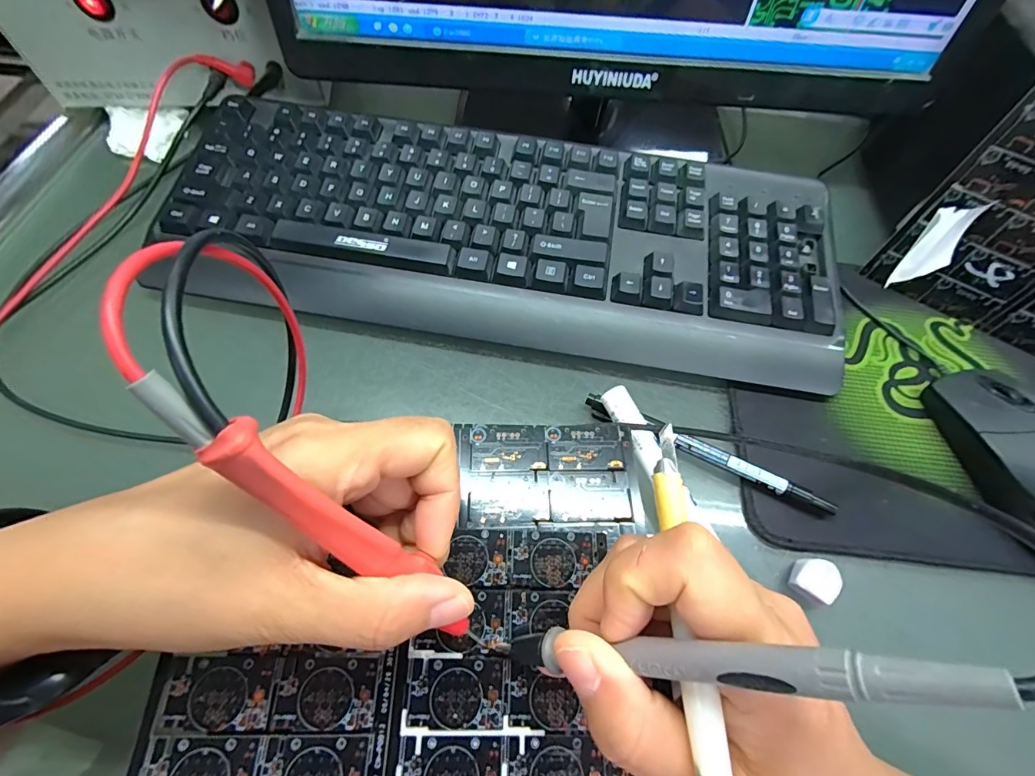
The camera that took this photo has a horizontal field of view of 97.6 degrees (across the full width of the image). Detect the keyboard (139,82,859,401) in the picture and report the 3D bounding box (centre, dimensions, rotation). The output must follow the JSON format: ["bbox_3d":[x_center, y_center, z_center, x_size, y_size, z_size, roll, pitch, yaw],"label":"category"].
[{"bbox_3d":[-0.008,-0.104,0.306,0.426,0.045,0.154,10,62,1],"label":"keyboard"}]

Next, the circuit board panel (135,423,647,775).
[{"bbox_3d":[-0.036,0.102,0.176,0.176,0.008,0.191,4,62,-4],"label":"circuit board panel"}]

